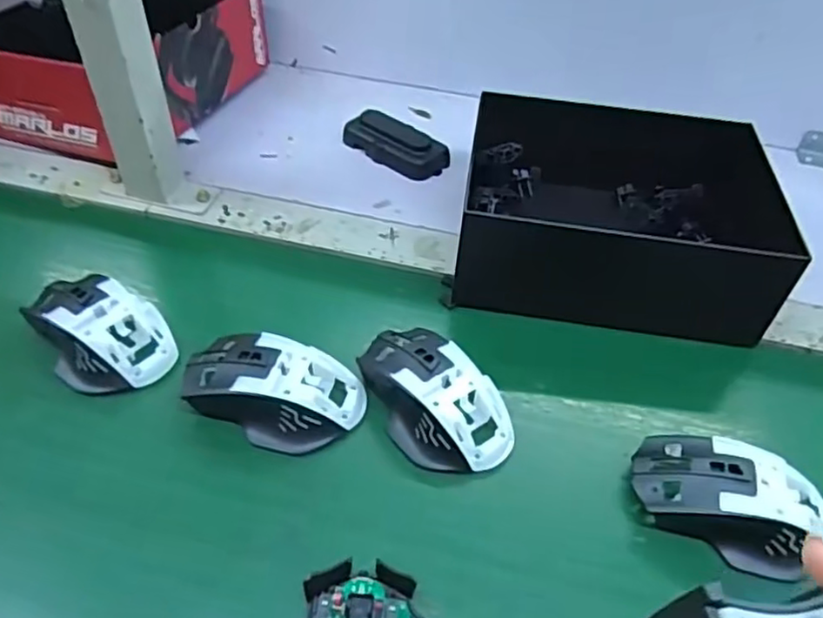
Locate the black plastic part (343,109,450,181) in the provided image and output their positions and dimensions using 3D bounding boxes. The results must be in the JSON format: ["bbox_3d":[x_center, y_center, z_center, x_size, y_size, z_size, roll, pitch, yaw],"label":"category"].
[{"bbox_3d":[-0.016,-0.160,0.634,0.102,0.027,0.043,28,51,21],"label":"black plastic part"}]

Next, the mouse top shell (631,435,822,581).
[{"bbox_3d":[0.185,0.108,0.377,0.109,0.035,0.064,18,48,13],"label":"mouse top shell"}]

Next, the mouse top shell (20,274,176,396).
[{"bbox_3d":[-0.214,0.011,0.447,0.112,0.036,0.074,28,51,21],"label":"mouse top shell"}]

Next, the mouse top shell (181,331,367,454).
[{"bbox_3d":[-0.089,0.049,0.417,0.114,0.033,0.065,10,46,5],"label":"mouse top shell"}]

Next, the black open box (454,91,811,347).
[{"bbox_3d":[0.157,-0.088,0.535,0.230,0.079,0.204,8,46,3],"label":"black open box"}]

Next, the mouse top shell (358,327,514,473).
[{"bbox_3d":[0.013,0.053,0.421,0.067,0.033,0.112,-26,53,-26],"label":"mouse top shell"}]

